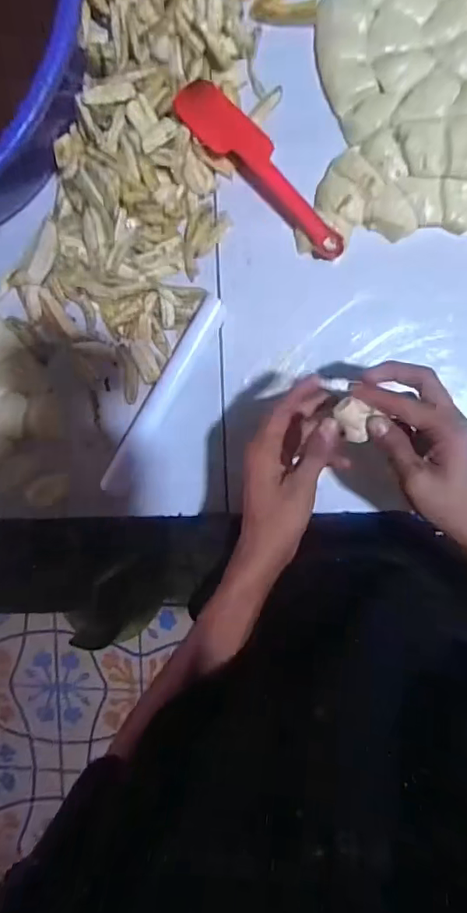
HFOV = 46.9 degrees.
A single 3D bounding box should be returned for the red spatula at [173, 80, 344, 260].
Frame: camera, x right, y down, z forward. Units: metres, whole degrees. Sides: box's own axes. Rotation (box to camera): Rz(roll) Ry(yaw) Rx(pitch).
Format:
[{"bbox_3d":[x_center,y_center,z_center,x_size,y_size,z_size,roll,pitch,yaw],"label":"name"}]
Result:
[{"bbox_3d":[0.030,-0.258,0.489,0.192,0.018,0.040,43,112,-6],"label":"red spatula"}]

